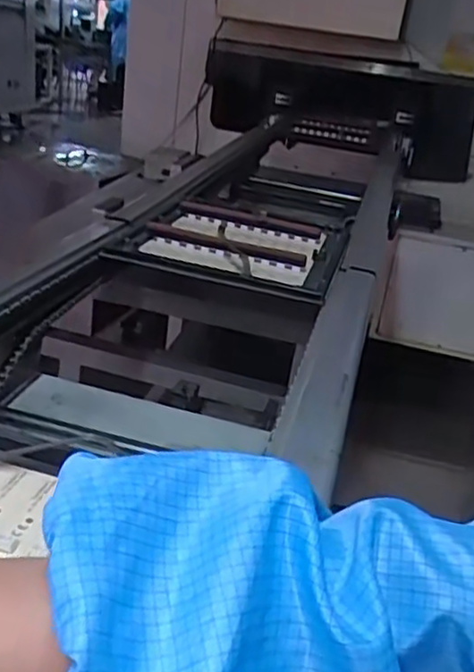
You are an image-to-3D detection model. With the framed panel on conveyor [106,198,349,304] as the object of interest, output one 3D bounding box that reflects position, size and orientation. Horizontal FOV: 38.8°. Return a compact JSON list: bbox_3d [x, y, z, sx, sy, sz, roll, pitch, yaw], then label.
[{"bbox_3d":[0.002,-0.119,0.884,0.262,0.040,0.277,12,23,10],"label":"framed panel on conveyor"}]

